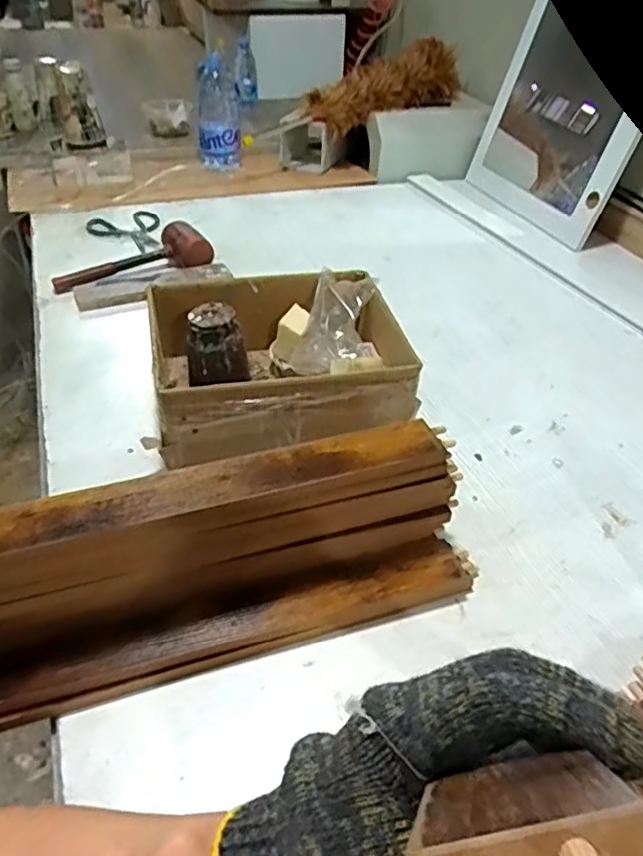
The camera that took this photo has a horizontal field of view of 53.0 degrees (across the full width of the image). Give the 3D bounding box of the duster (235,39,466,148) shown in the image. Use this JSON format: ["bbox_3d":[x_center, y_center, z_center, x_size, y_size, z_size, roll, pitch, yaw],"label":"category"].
[{"bbox_3d":[0.102,-0.822,1.587,0.597,0.171,0.138,-23,47,-30],"label":"duster"}]

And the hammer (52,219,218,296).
[{"bbox_3d":[-0.337,-0.303,1.151,0.279,0.064,0.093,-20,47,-25],"label":"hammer"}]

